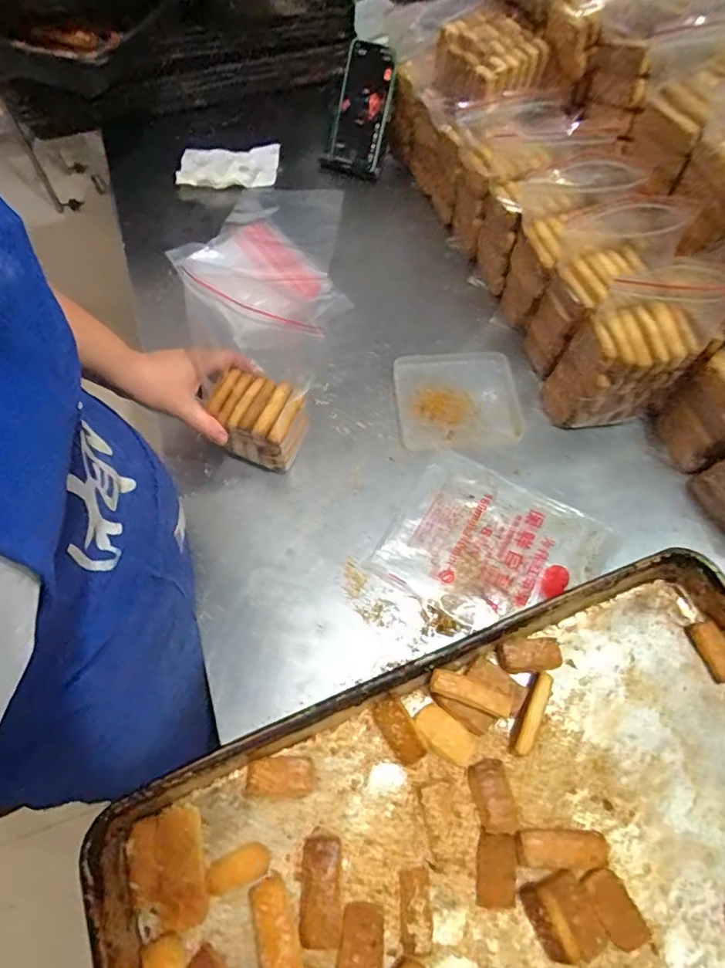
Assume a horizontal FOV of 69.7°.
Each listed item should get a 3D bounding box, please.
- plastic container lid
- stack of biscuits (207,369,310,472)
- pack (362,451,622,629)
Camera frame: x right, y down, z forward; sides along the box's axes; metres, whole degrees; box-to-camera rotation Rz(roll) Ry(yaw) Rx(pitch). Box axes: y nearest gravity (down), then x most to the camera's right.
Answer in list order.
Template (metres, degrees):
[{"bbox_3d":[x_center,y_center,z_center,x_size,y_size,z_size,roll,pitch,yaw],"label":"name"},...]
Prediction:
[{"bbox_3d":[0.116,-0.103,0.636,0.146,0.010,0.134,-2,63,-1],"label":"plastic container lid"},{"bbox_3d":[-0.115,-0.070,0.580,0.098,0.072,0.074,19,65,9],"label":"stack of biscuits"},{"bbox_3d":[0.137,0.067,0.546,0.208,0.009,0.168,27,66,13],"label":"pack"}]

